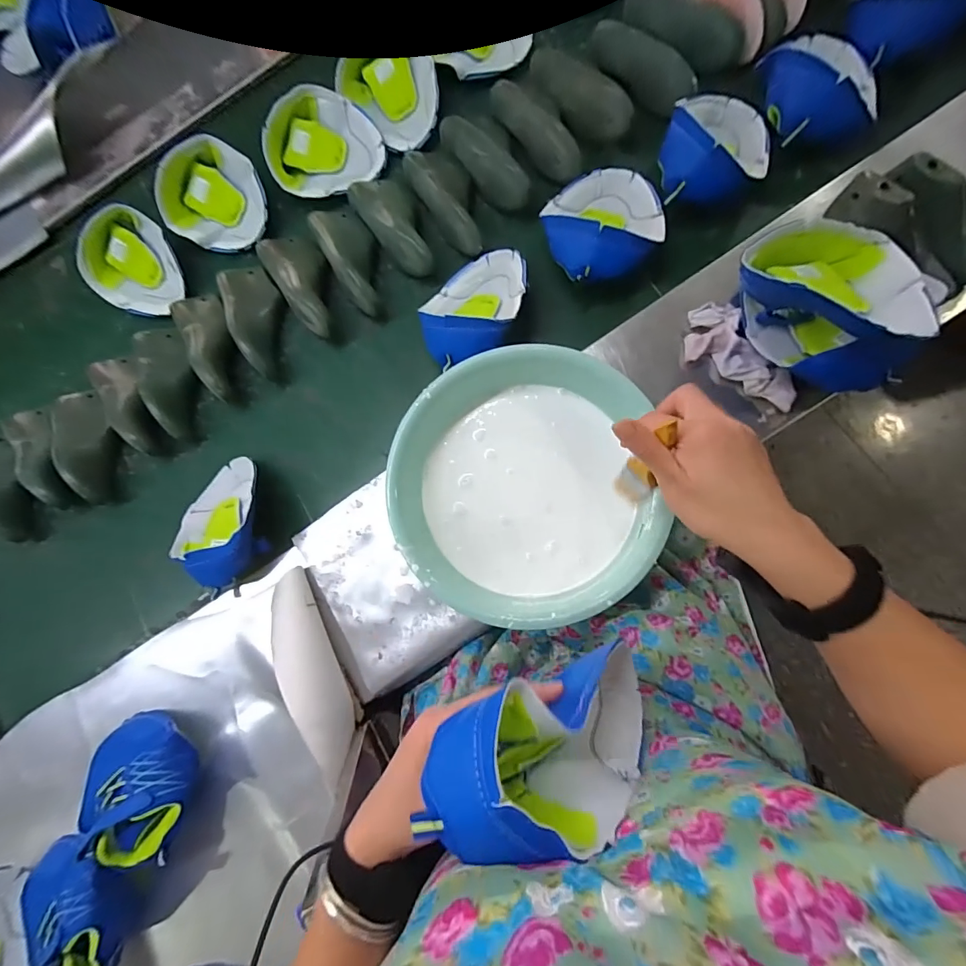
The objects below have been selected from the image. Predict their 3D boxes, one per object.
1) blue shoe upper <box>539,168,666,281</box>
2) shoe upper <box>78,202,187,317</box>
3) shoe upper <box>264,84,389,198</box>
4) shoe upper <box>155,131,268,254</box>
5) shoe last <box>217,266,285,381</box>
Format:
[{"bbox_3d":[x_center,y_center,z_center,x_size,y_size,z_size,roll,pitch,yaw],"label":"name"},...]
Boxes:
[{"bbox_3d":[0.170,-0.377,0.610,0.163,0.075,0.181,-16,83,3],"label":"blue shoe upper"},{"bbox_3d":[-0.587,-0.379,0.733,0.180,0.066,0.180,-1,84,5],"label":"shoe upper"},{"bbox_3d":[-0.264,-0.556,0.709,0.177,0.068,0.155,-26,82,2],"label":"shoe upper"},{"bbox_3d":[-0.448,-0.477,0.729,0.193,0.071,0.150,27,87,7],"label":"shoe upper"},{"bbox_3d":[-0.355,-0.264,0.679,0.084,0.067,0.208,-25,82,2],"label":"shoe last"}]

